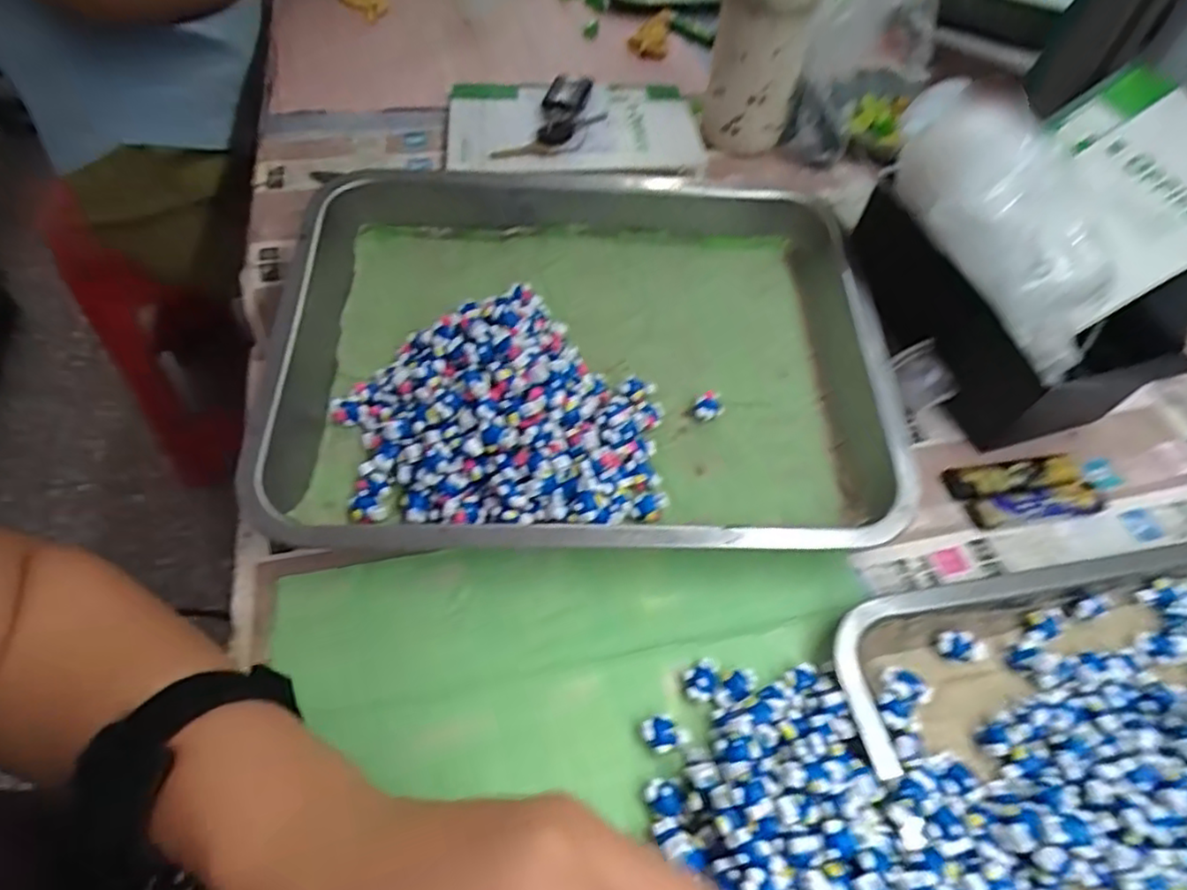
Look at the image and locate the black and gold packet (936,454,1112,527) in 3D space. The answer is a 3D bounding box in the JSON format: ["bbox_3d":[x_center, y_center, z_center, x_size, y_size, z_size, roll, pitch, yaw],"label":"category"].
[{"bbox_3d":[0.259,0.028,0.389,0.082,0.014,0.039,-5,56,-8],"label":"black and gold packet"}]

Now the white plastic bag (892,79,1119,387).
[{"bbox_3d":[0.237,-0.121,0.376,0.077,0.071,0.171,-21,81,-18],"label":"white plastic bag"}]

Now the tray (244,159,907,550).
[{"bbox_3d":[-0.019,-0.068,0.407,0.374,0.051,0.287,0,56,-4],"label":"tray"}]

